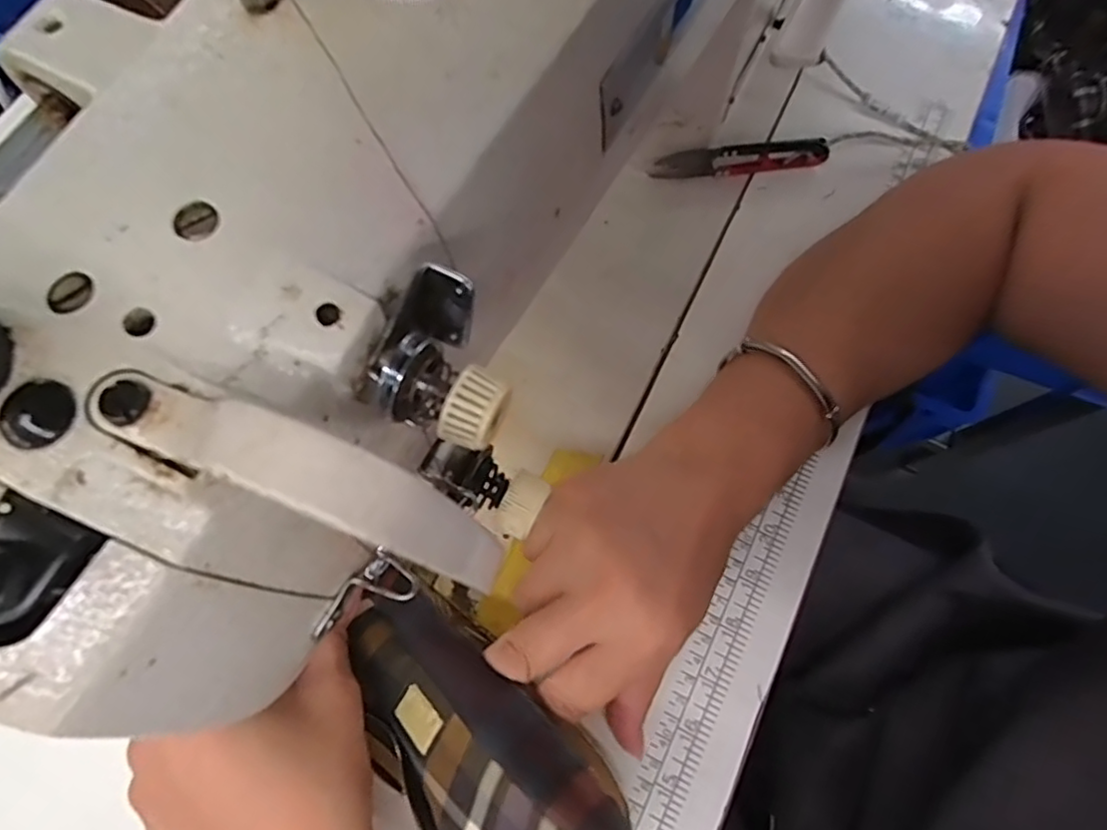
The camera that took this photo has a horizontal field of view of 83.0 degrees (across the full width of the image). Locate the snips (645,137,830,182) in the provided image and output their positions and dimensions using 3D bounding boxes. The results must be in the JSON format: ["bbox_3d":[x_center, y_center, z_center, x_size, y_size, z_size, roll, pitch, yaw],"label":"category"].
[{"bbox_3d":[0.113,-0.153,0.376,0.104,0.021,0.008,-6,73,-4],"label":"snips"}]

